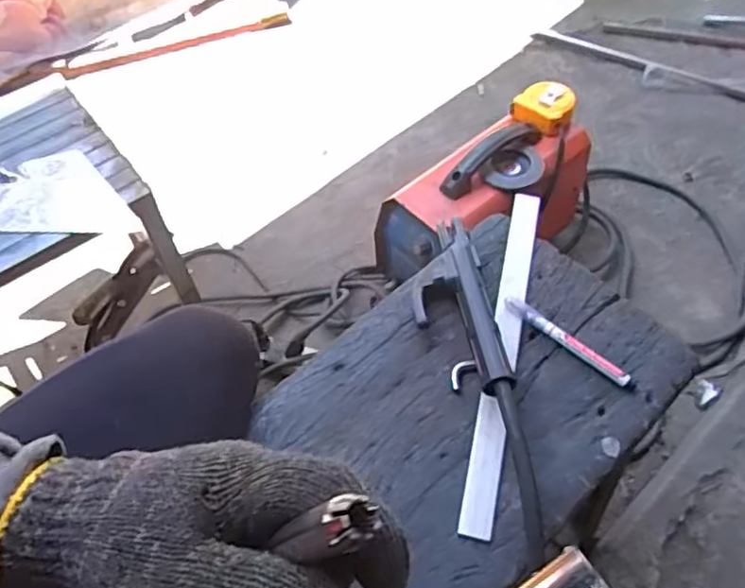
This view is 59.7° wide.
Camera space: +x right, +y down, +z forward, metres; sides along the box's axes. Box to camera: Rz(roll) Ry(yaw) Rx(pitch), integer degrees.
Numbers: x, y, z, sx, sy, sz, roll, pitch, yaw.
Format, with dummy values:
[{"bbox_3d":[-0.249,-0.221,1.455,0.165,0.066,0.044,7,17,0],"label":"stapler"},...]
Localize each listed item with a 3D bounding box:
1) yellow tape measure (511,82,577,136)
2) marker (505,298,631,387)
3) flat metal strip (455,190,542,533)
[{"bbox_3d":[0.261,-0.285,0.985,0.078,0.043,0.077,39,67,19],"label":"yellow tape measure"},{"bbox_3d":[0.178,0.041,0.596,0.127,0.009,0.016,37,66,19],"label":"marker"},{"bbox_3d":[0.122,0.043,0.599,0.027,0.010,0.357,12,58,7],"label":"flat metal strip"}]

